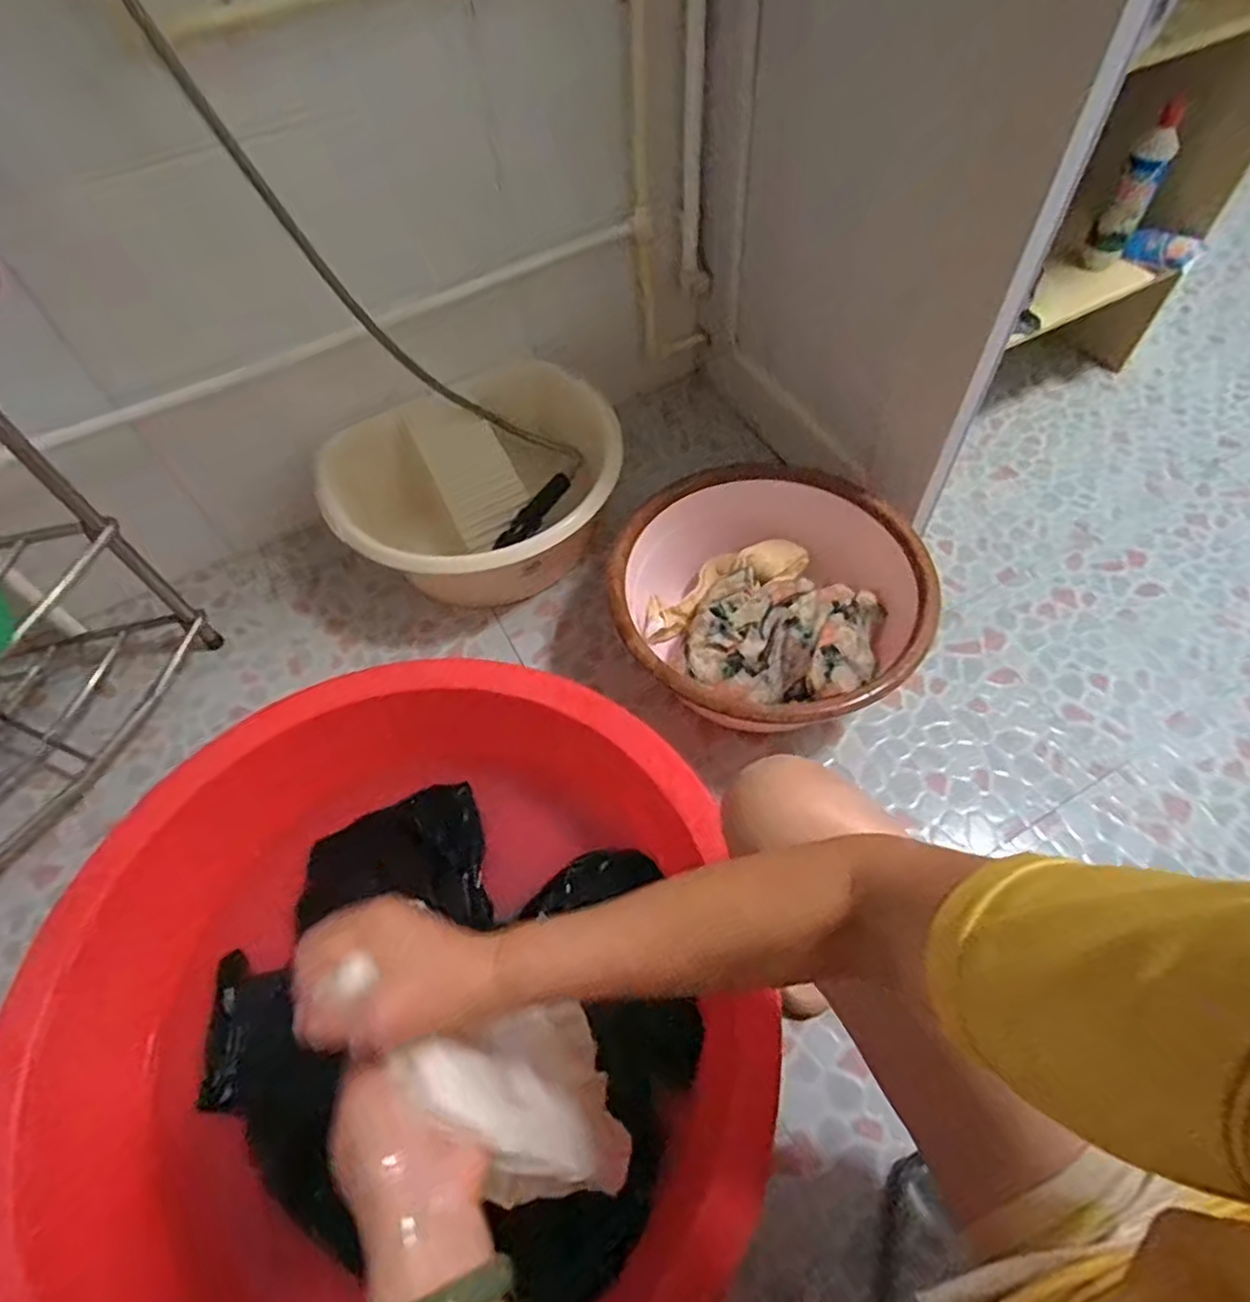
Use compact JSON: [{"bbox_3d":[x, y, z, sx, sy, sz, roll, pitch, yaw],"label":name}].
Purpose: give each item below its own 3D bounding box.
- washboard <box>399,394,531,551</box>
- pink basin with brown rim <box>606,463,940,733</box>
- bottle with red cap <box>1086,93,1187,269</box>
[{"bbox_3d":[-0.236,-0.284,1.053,0.124,0.017,0.227,-30,105,-21],"label":"washboard"},{"bbox_3d":[0.211,-0.050,0.920,0.433,0.184,0.370,-9,57,-3],"label":"pink basin with brown rim"},{"bbox_3d":[0.771,-0.695,1.028,0.058,0.228,0.043,27,62,19],"label":"bottle with red cap"}]

